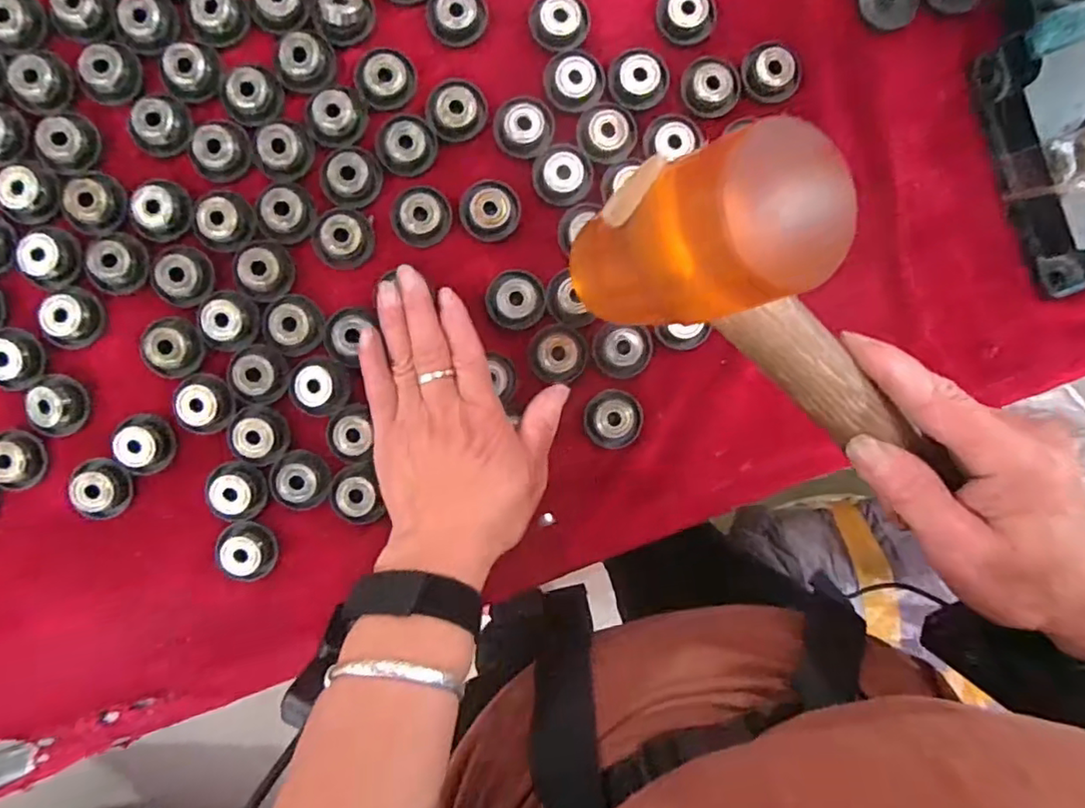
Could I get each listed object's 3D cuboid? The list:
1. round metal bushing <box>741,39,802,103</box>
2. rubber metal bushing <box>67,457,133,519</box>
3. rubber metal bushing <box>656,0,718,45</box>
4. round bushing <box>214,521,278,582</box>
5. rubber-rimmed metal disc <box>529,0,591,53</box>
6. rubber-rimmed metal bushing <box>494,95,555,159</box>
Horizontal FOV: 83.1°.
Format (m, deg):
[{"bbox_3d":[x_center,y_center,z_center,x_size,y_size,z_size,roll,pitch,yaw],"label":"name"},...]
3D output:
[{"bbox_3d":[0.130,-0.188,0.345,0.034,0.011,0.030,24,91,-4],"label":"round metal bushing"},{"bbox_3d":[-0.241,0.047,0.336,0.028,0.013,0.033,3,93,-4],"label":"rubber metal bushing"},{"bbox_3d":[0.084,-0.227,0.355,0.034,0.009,0.031,36,90,-5],"label":"rubber metal bushing"},{"bbox_3d":[-0.164,0.082,0.342,0.028,0.016,0.033,-29,94,-2],"label":"round bushing"},{"bbox_3d":[0.010,-0.213,0.340,0.033,0.006,0.032,0,93,-4],"label":"rubber-rimmed metal disc"},{"bbox_3d":[-0.010,-0.154,0.339,0.032,0.004,0.033,0,93,-4],"label":"rubber-rimmed metal bushing"}]

